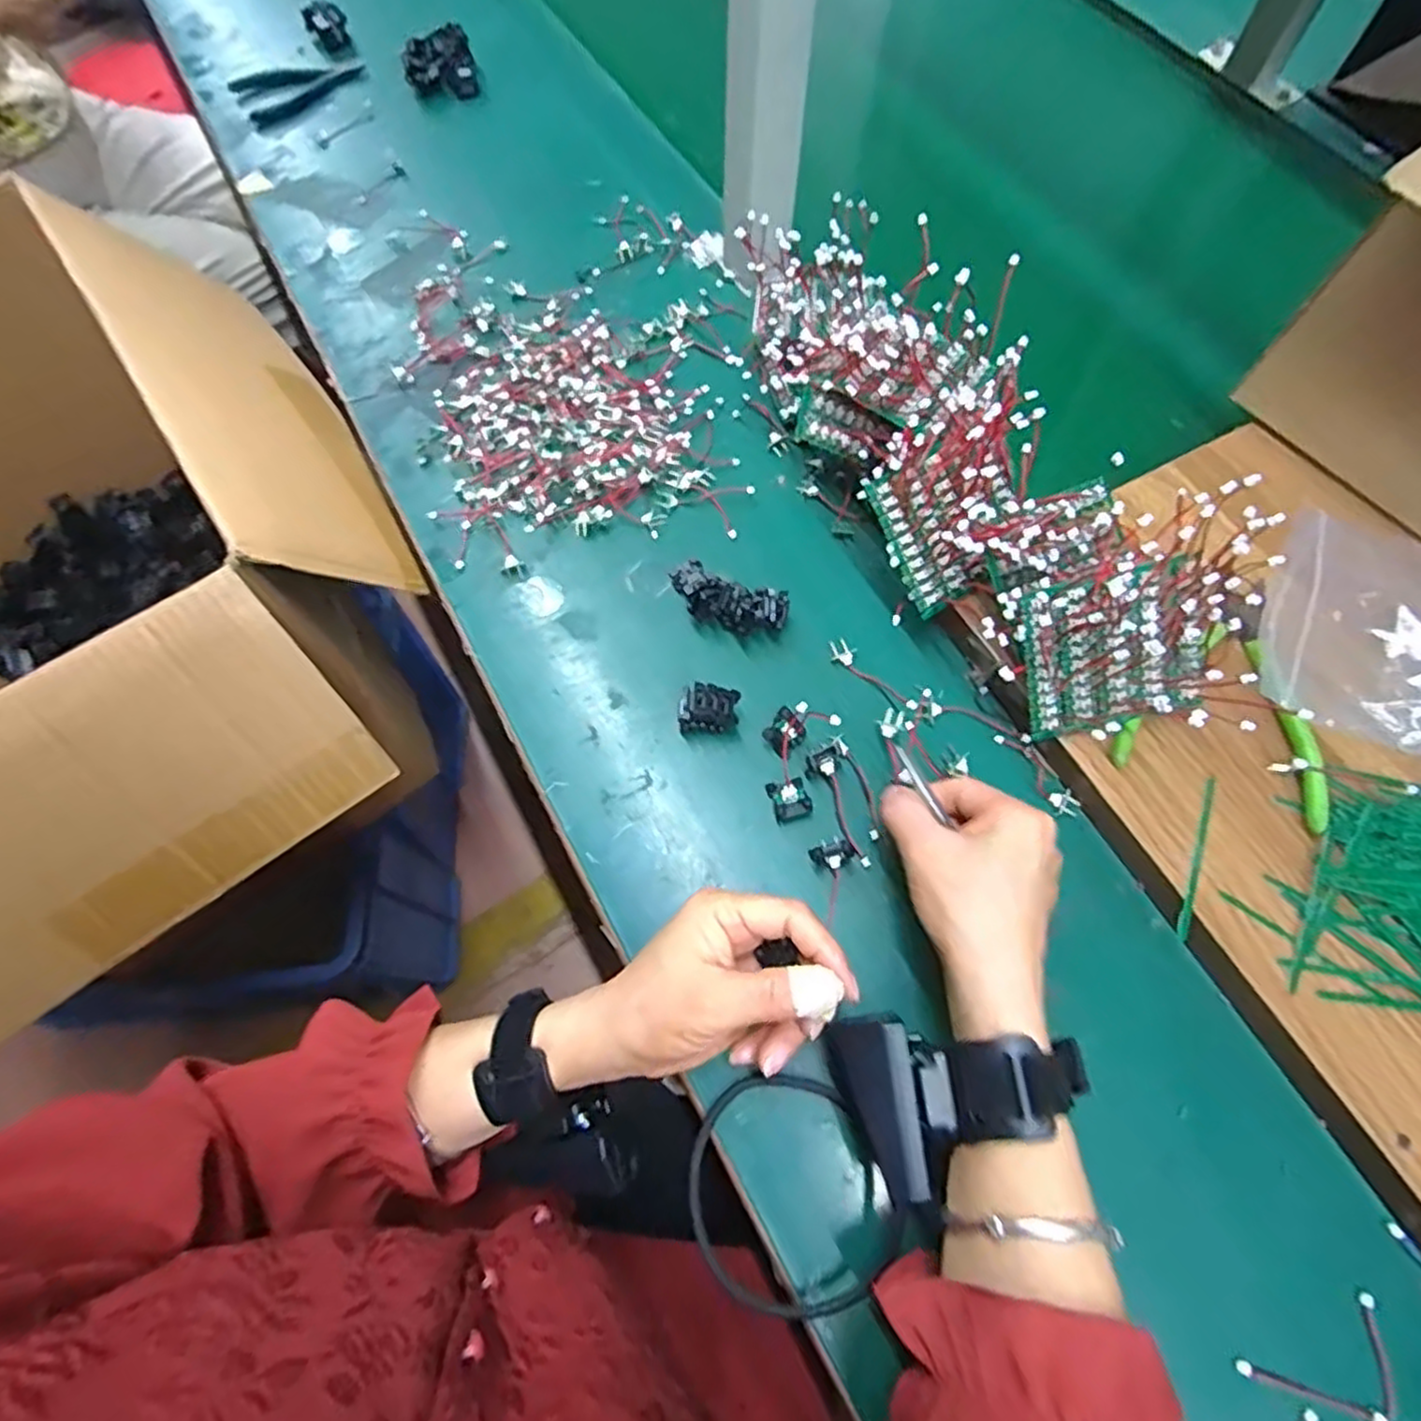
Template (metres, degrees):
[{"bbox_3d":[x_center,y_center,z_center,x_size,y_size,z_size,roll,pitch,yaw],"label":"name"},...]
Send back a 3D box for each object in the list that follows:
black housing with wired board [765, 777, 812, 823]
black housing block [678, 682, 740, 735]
[{"bbox_3d":[0.044,0.050,0.408,0.021,0.014,0.023,-12,67,-5],"label":"black housing with wired board"},{"bbox_3d":[-0.001,0.001,0.422,0.033,0.025,0.024,4,67,2],"label":"black housing block"}]

